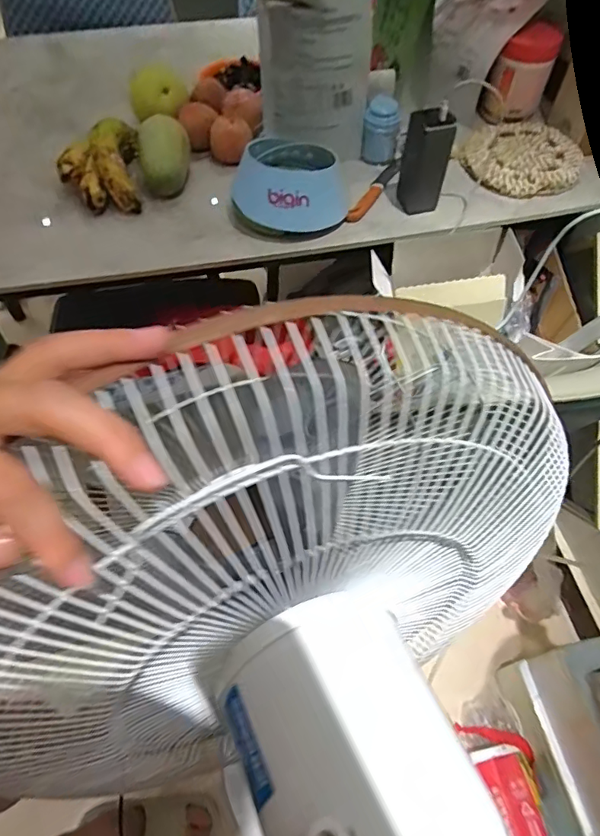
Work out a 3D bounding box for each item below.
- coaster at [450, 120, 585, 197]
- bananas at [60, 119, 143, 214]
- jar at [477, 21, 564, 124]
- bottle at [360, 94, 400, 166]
[{"bbox_3d":[0.357,-0.430,0.827,0.190,0.022,0.177,18,59,11],"label":"coaster"},{"bbox_3d":[-0.301,-0.377,0.770,0.103,0.084,0.135,-7,58,-4],"label":"bananas"},{"bbox_3d":[0.364,-0.569,0.841,0.085,0.119,0.078,0,57,0],"label":"jar"},{"bbox_3d":[0.130,-0.460,0.818,0.052,0.090,0.046,11,58,7],"label":"bottle"}]

